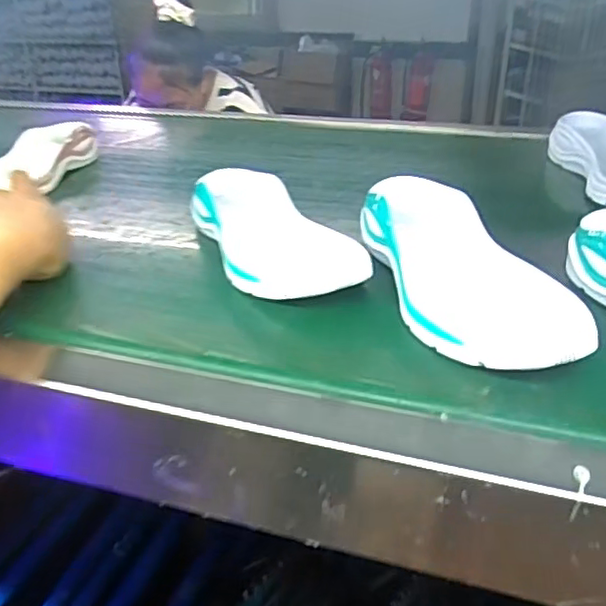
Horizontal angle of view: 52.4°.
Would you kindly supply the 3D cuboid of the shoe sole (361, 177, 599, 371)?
[{"bbox_3d":[0.107,-0.025,0.443,0.090,0.038,0.234,-4,36,-15],"label":"shoe sole"}]

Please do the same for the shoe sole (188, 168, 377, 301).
[{"bbox_3d":[-0.031,-0.058,0.514,0.085,0.036,0.207,-10,37,-29],"label":"shoe sole"}]

